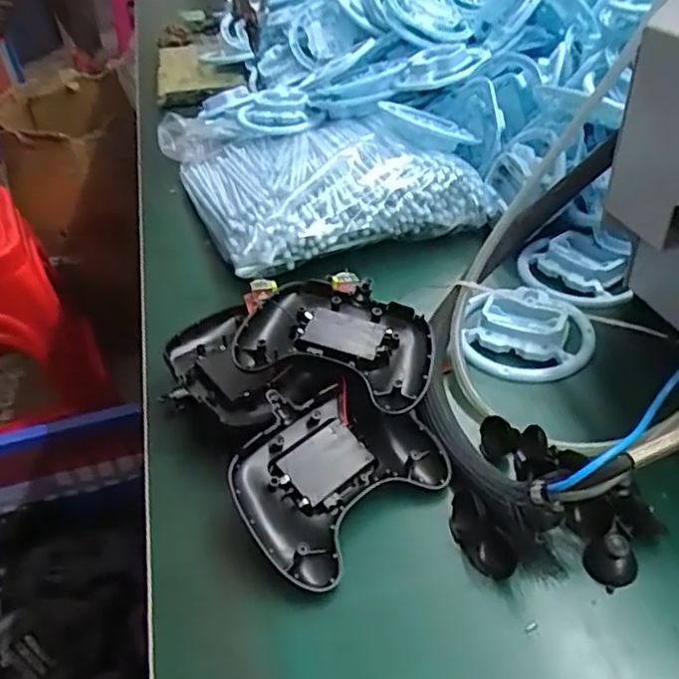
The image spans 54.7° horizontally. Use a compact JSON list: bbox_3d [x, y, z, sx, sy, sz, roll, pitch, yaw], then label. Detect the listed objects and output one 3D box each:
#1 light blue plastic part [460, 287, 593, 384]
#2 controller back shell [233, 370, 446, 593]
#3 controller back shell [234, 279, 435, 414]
[{"bbox_3d":[0.138,-0.007,0.485,0.092,0.019,0.086,3,41,11],"label":"light blue plastic part"},{"bbox_3d":[-0.007,0.079,0.394,0.122,0.029,0.100,-35,67,-29],"label":"controller back shell"},{"bbox_3d":[0.003,0.003,0.435,0.124,0.034,0.100,12,44,21],"label":"controller back shell"}]

